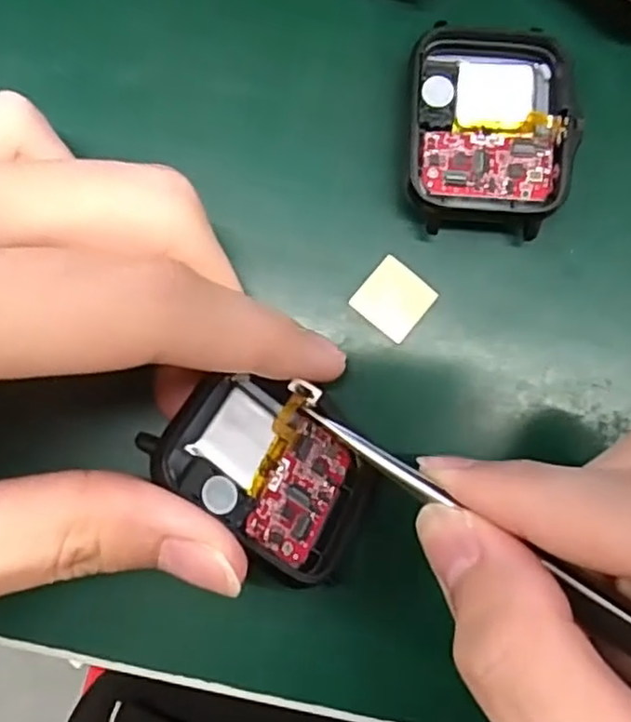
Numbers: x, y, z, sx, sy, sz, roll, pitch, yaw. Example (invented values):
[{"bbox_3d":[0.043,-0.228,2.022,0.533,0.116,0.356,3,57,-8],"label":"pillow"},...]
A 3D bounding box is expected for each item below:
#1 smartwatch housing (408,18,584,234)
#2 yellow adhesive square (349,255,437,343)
[{"bbox_3d":[0.040,-0.053,0.158,0.036,0.013,0.046,2,84,-2],"label":"smartwatch housing"},{"bbox_3d":[0.018,-0.015,0.158,0.016,0.004,0.016,40,84,2],"label":"yellow adhesive square"}]

